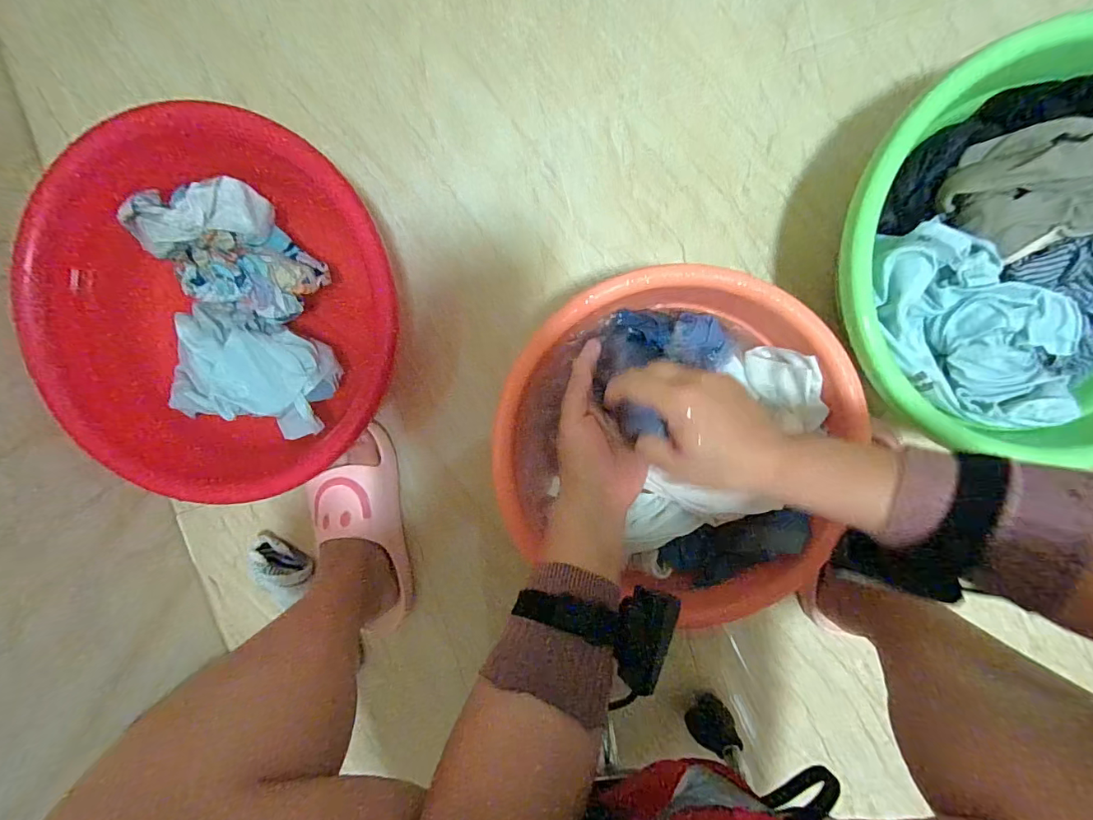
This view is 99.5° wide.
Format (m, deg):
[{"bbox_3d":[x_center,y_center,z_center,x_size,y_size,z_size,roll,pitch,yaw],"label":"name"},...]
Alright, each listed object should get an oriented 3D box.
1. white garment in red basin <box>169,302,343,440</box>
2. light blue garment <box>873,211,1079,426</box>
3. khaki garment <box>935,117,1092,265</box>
[{"bbox_3d":[-0.307,-0.040,0.484,0.160,0.031,0.120,14,98,1],"label":"white garment in red basin"},{"bbox_3d":[0.398,-0.069,0.433,0.227,0.047,0.125,37,97,-2],"label":"light blue garment"},{"bbox_3d":[0.454,-0.201,0.406,0.175,0.052,0.107,-18,96,5],"label":"khaki garment"}]

